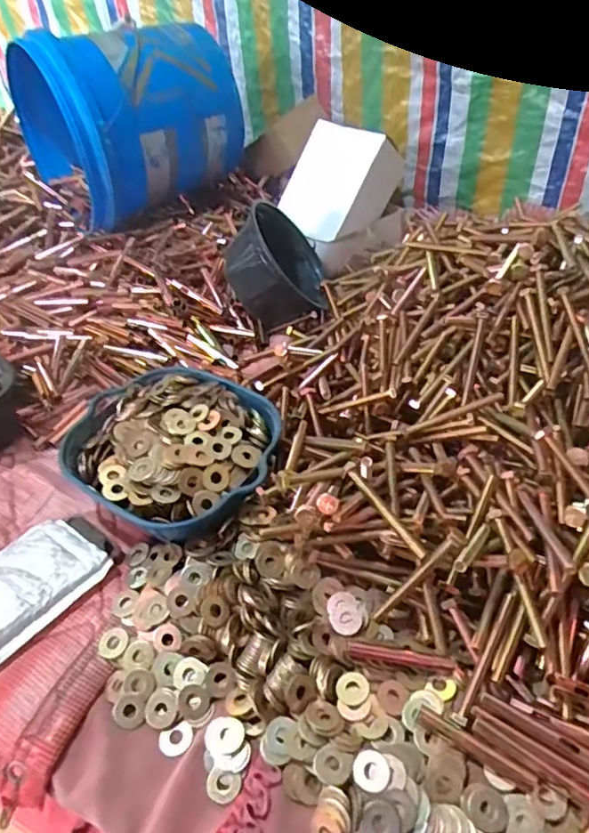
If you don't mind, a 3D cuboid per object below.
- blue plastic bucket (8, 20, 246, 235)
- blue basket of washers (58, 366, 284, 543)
[{"bbox_3d":[-0.258,-0.459,0.907,0.307,0.245,0.229,-29,50,-24],"label":"blue plastic bucket"},{"bbox_3d":[-0.116,0.028,0.574,0.194,0.058,0.184,-2,44,2],"label":"blue basket of washers"}]

